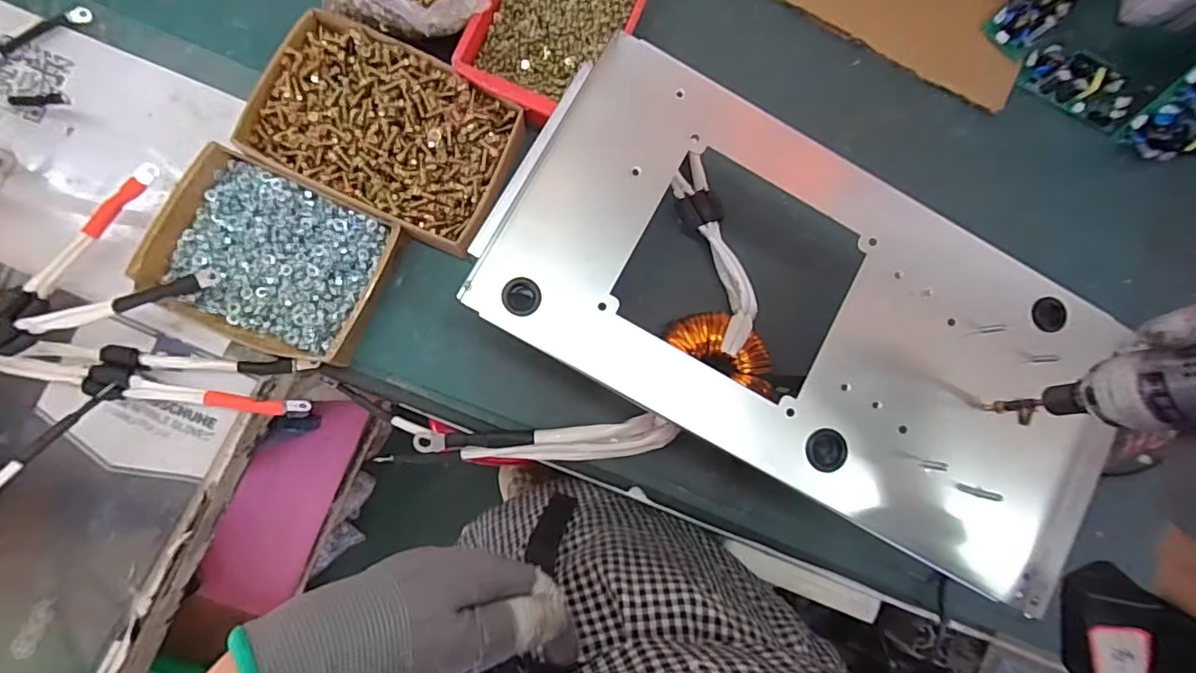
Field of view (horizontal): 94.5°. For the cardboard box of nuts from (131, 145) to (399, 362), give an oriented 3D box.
[{"bbox_3d":[-0.276,-0.065,0.479,0.183,0.035,0.137,23,82,-3],"label":"cardboard box of nuts"}]

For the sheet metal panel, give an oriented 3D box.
[{"bbox_3d":[0.167,-0.009,0.400,0.443,0.034,0.229,29,90,-1],"label":"sheet metal panel"}]

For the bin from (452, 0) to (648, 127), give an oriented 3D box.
[{"bbox_3d":[-0.033,-0.293,0.517,0.130,0.056,0.201,22,82,-3],"label":"bin"}]

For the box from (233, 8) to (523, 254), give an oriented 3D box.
[{"bbox_3d":[-0.186,-0.179,0.498,0.214,0.048,0.144,27,82,-3],"label":"box"}]

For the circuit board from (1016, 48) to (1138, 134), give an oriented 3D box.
[{"bbox_3d":[0.522,-0.273,0.595,0.114,0.028,0.054,27,82,-3],"label":"circuit board"}]

